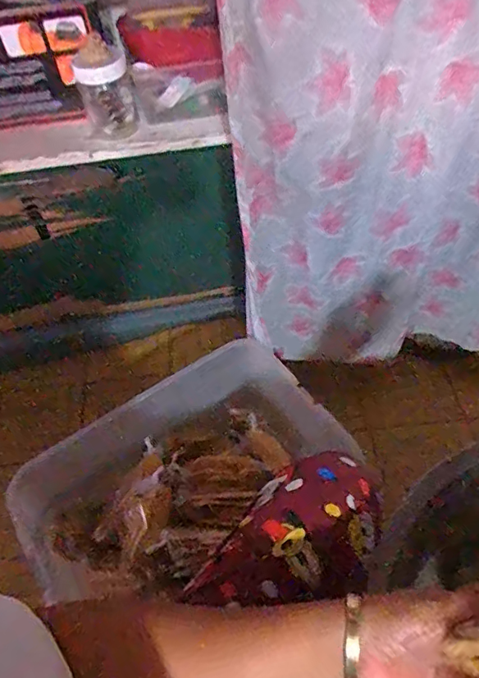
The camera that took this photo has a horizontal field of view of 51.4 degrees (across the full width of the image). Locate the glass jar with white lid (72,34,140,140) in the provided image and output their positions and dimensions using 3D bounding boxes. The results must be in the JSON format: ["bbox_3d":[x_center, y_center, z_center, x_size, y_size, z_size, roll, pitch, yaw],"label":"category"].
[{"bbox_3d":[-0.190,-0.358,0.717,0.072,0.115,0.092,-17,53,-8],"label":"glass jar with white lid"}]

